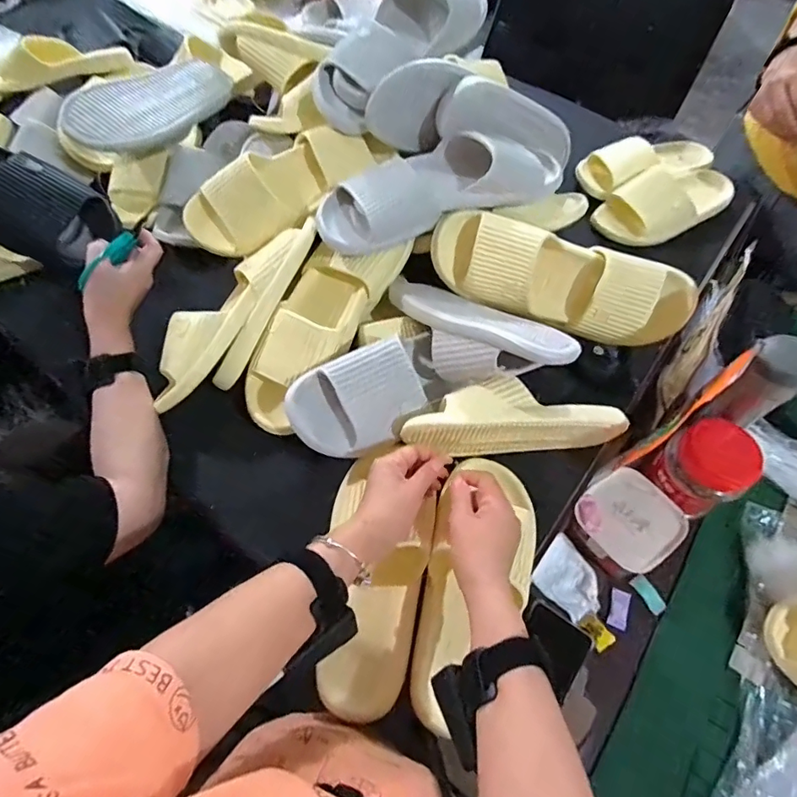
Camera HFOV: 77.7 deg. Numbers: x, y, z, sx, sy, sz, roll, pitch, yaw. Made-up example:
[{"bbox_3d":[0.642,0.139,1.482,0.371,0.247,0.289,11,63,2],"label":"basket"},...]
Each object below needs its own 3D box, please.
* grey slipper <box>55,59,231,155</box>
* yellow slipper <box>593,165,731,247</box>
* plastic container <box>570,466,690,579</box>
[{"bbox_3d":[-0.374,-0.453,0.771,0.085,0.104,0.291,26,64,13],"label":"grey slipper"},{"bbox_3d":[0.440,-0.317,0.788,0.246,0.060,0.101,-22,63,-13],"label":"yellow slipper"},{"bbox_3d":[0.288,0.157,0.632,0.120,0.062,0.110,-33,66,-18],"label":"plastic container"}]

